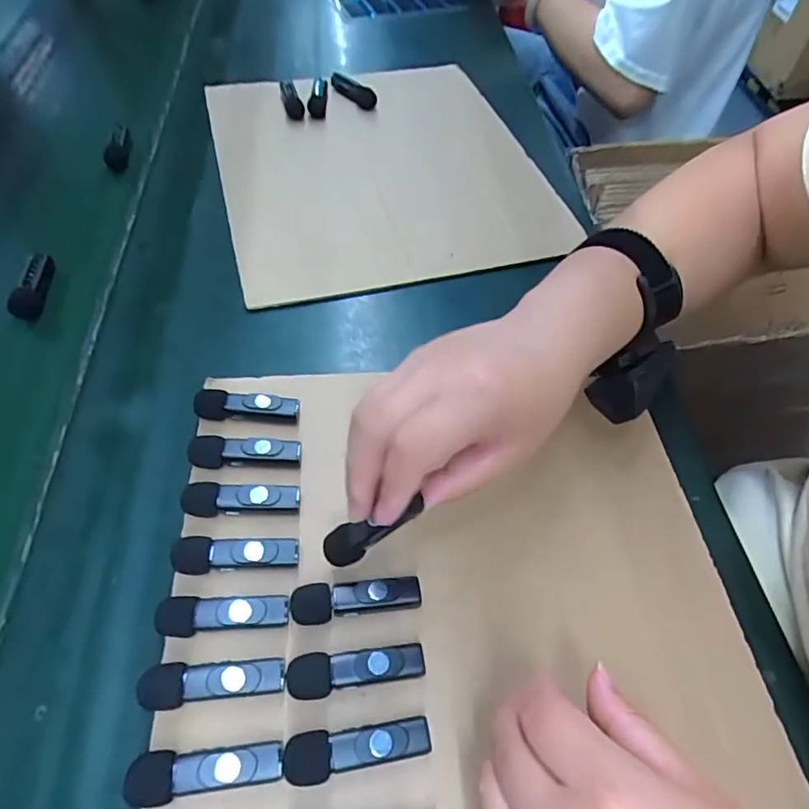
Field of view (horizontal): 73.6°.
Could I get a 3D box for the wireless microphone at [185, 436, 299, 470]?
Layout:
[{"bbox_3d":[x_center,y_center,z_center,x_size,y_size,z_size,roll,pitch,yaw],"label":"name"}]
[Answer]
[{"bbox_3d":[-0.095,0.029,0.324,0.064,0.013,0.018,1,54,1],"label":"wireless microphone"}]

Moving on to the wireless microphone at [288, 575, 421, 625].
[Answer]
[{"bbox_3d":[-0.025,0.100,0.281,0.065,0.010,0.019,-7,55,-5],"label":"wireless microphone"}]

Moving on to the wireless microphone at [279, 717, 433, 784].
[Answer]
[{"bbox_3d":[-0.021,0.155,0.243,0.064,0.015,0.019,-6,55,-4],"label":"wireless microphone"}]

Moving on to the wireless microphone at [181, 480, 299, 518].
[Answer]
[{"bbox_3d":[-0.092,0.053,0.306,0.062,0.012,0.018,-2,54,-1],"label":"wireless microphone"}]

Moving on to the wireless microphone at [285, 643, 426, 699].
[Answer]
[{"bbox_3d":[-0.023,0.128,0.261,0.065,0.012,0.020,-4,54,-3],"label":"wireless microphone"}]

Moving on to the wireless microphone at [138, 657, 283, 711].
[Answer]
[{"bbox_3d":[-0.090,0.129,0.253,0.064,0.011,0.018,-4,54,-2],"label":"wireless microphone"}]

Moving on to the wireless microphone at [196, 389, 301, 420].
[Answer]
[{"bbox_3d":[-0.100,0.002,0.343,0.063,0.017,0.016,2,54,2],"label":"wireless microphone"}]

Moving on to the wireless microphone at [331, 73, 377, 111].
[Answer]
[{"bbox_3d":[-0.054,-0.344,0.595,0.064,0.014,0.023,39,62,22],"label":"wireless microphone"}]

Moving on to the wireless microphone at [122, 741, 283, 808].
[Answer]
[{"bbox_3d":[-0.086,0.158,0.233,0.064,0.011,0.019,-3,54,-2],"label":"wireless microphone"}]

